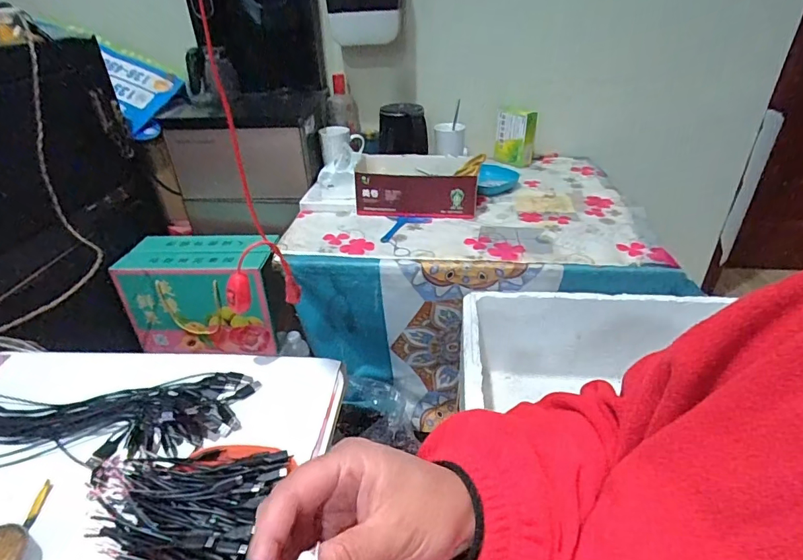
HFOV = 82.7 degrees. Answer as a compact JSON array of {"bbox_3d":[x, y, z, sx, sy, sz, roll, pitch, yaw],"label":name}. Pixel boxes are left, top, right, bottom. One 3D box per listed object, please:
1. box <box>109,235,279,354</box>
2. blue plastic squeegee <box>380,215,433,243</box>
[{"bbox_3d":[-0.457,0.034,1.082,0.322,0.233,0.150,-1,33,1],"label":"box"},{"bbox_3d":[0.011,-0.104,0.928,0.091,0.011,0.113,3,33,8],"label":"blue plastic squeegee"}]

